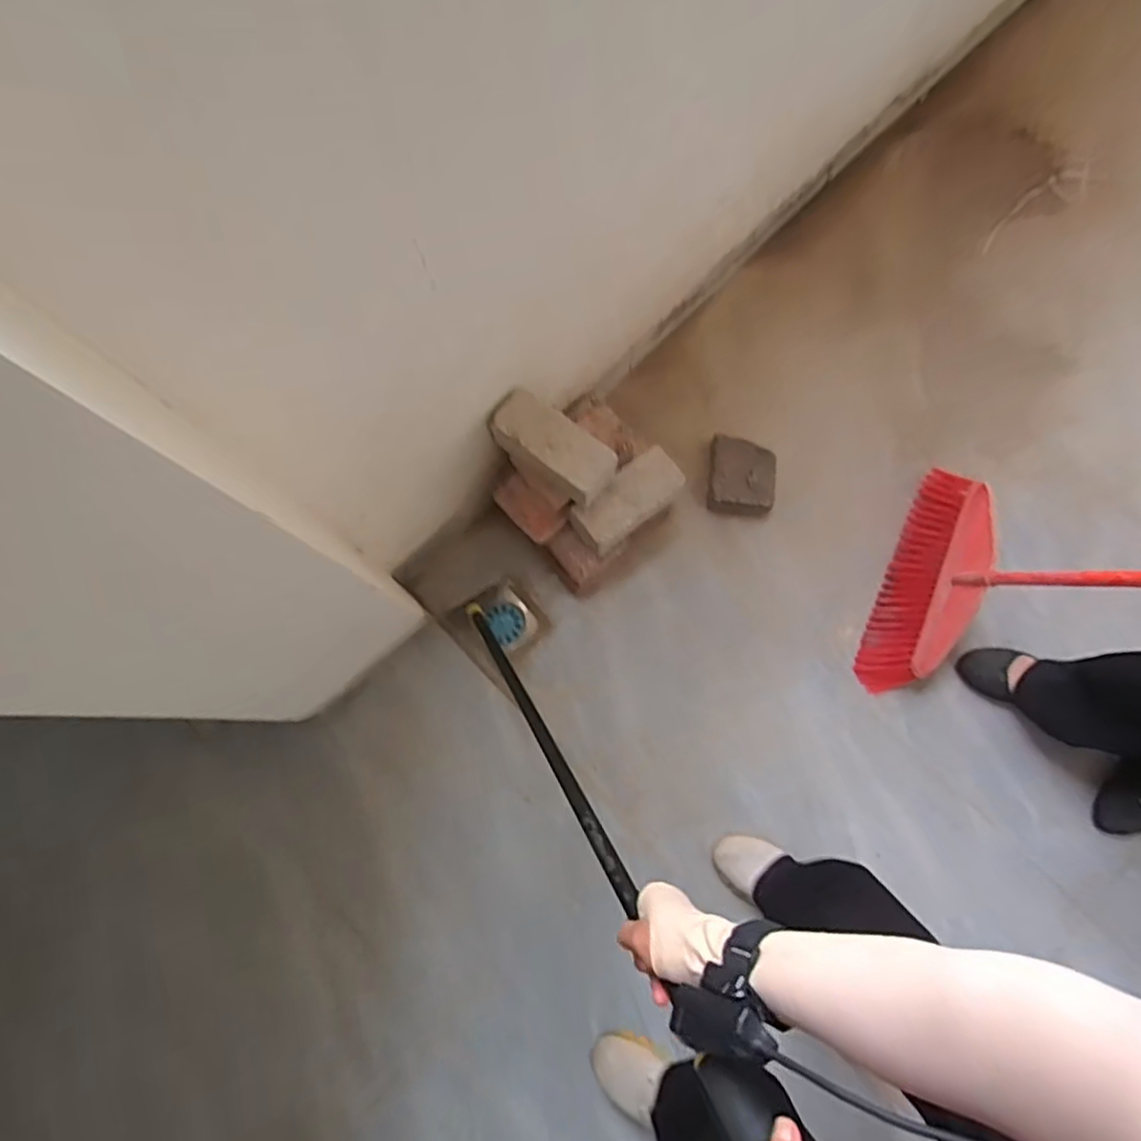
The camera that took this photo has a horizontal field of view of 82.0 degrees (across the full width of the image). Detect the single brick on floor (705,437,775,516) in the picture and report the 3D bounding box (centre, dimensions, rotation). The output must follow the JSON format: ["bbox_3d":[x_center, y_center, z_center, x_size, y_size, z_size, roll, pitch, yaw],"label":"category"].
[{"bbox_3d":[0.318,-0.177,1.223,0.119,0.064,0.136,7,76,2],"label":"single brick on floor"}]

